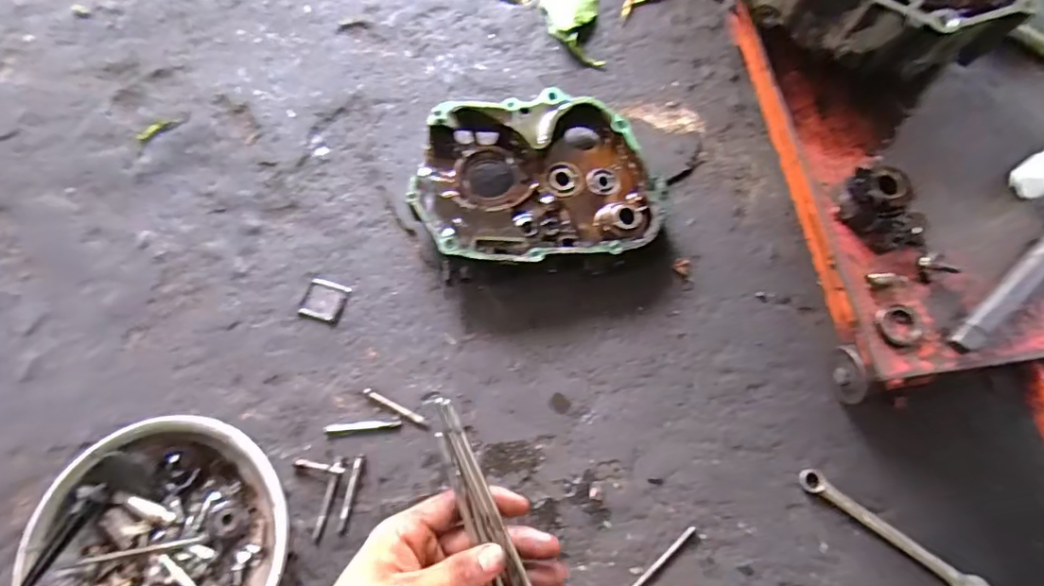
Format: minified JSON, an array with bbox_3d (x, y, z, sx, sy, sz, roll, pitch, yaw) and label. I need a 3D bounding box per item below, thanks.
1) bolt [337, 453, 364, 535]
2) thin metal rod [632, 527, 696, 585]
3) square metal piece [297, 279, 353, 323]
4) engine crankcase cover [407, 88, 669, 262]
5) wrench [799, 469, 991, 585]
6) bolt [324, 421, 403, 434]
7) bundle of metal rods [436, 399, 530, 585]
[{"bbox_3d":[-0.152,0.177,0.478,0.008,0.004,0.066,9,71,5],"label":"bolt"},{"bbox_3d":[0.112,0.228,0.451,0.088,0.004,0.010,-41,74,-12],"label":"thin metal rod"},{"bbox_3d":[-0.199,0.007,0.545,0.044,0.005,0.041,14,72,7],"label":"square metal piece"},{"bbox_3d":[0.015,-0.109,0.543,0.241,0.064,0.176,-6,71,0],"label":"engine crankcase cover"},{"bbox_3d":[0.306,0.202,0.449,0.158,0.009,0.024,34,75,13],"label":"wrench"},{"bbox_3d":[-0.147,0.123,0.498,0.069,0.006,0.008,-6,71,0],"label":"bolt"},{"bbox_3d":[-0.013,0.158,0.319,0.027,0.016,0.197,-20,89,-5],"label":"bundle of metal rods"}]

